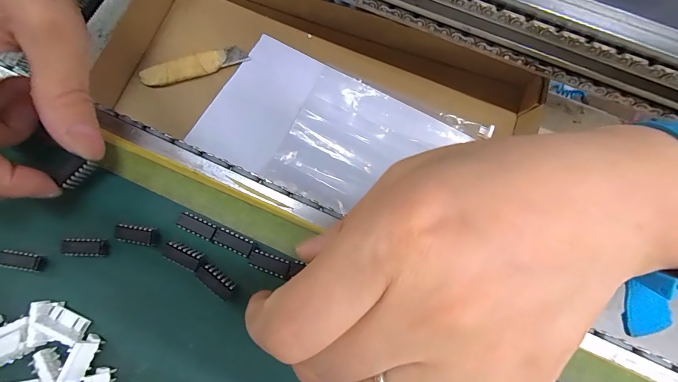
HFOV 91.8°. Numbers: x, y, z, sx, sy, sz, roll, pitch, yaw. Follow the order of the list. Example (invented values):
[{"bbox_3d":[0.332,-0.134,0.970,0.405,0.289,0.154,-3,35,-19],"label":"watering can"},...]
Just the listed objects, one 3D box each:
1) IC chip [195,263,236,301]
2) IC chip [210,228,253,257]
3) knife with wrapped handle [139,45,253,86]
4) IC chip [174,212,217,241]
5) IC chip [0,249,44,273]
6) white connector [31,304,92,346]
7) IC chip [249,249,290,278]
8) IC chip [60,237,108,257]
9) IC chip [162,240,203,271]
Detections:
[{"bbox_3d":[-0.057,0.042,0.153,0.019,0.005,0.009,35,78,8],"label":"IC chip"},{"bbox_3d":[-0.049,0.024,0.155,0.019,0.006,0.008,23,77,5],"label":"IC chip"},{"bbox_3d":[-0.134,-0.116,0.305,0.095,0.008,0.020,-16,76,-4],"label":"knife with wrapped handle"},{"bbox_3d":[-0.067,0.017,0.157,0.018,0.007,0.008,24,77,6],"label":"IC chip"},{"bbox_3d":[-0.154,0.034,0.160,0.019,0.007,0.009,10,76,2],"label":"IC chip"},{"bbox_3d":[-0.129,0.061,0.152,0.023,0.009,0.012,21,77,5],"label":"white connector"},{"bbox_3d":[-0.032,0.034,0.153,0.018,0.005,0.008,19,77,5],"label":"IC chip"},{"bbox_3d":[-0.123,0.027,0.158,0.020,0.004,0.009,1,76,0],"label":"IC chip"},{"bbox_3d":[-0.073,0.030,0.155,0.018,0.005,0.009,22,77,5],"label":"IC chip"}]

